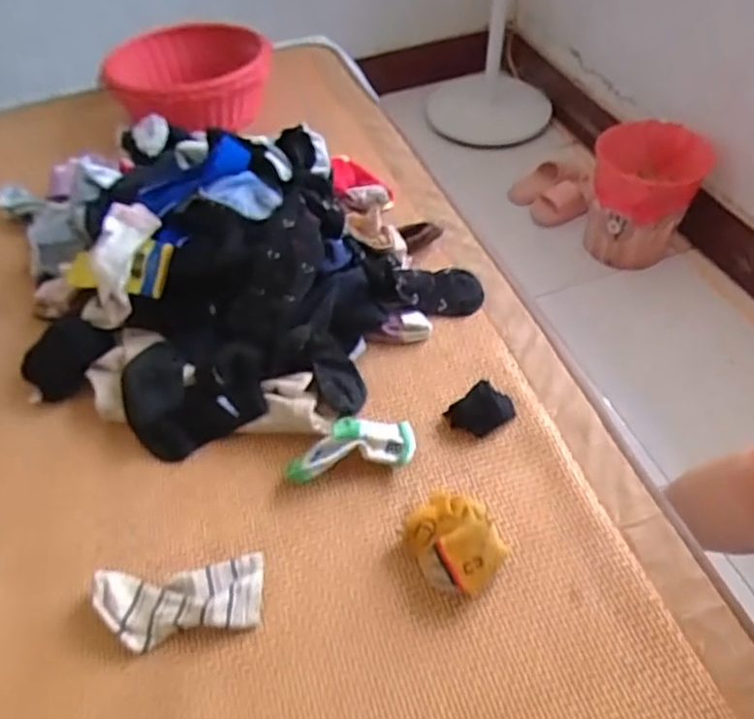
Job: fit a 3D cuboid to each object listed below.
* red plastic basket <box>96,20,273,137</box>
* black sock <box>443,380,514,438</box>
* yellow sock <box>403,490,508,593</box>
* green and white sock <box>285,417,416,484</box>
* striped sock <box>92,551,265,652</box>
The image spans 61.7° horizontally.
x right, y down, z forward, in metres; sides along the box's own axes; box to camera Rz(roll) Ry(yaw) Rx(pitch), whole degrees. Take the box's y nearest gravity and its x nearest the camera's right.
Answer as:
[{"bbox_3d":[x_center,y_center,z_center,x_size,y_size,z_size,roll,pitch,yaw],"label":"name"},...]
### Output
[{"bbox_3d":[-0.327,-0.488,1.106,0.282,0.105,0.277,-4,51,-1],"label":"red plastic basket"},{"bbox_3d":[0.109,0.054,0.671,0.060,0.023,0.048,-26,55,-14],"label":"black sock"},{"bbox_3d":[0.069,0.164,0.576,0.090,0.050,0.078,37,64,28],"label":"yellow sock"},{"bbox_3d":[-0.029,0.088,0.648,0.137,0.035,0.056,-9,53,-2],"label":"green and white sock"},{"bbox_3d":[-0.179,0.219,0.574,0.148,0.023,0.067,-9,53,-2],"label":"striped sock"}]

